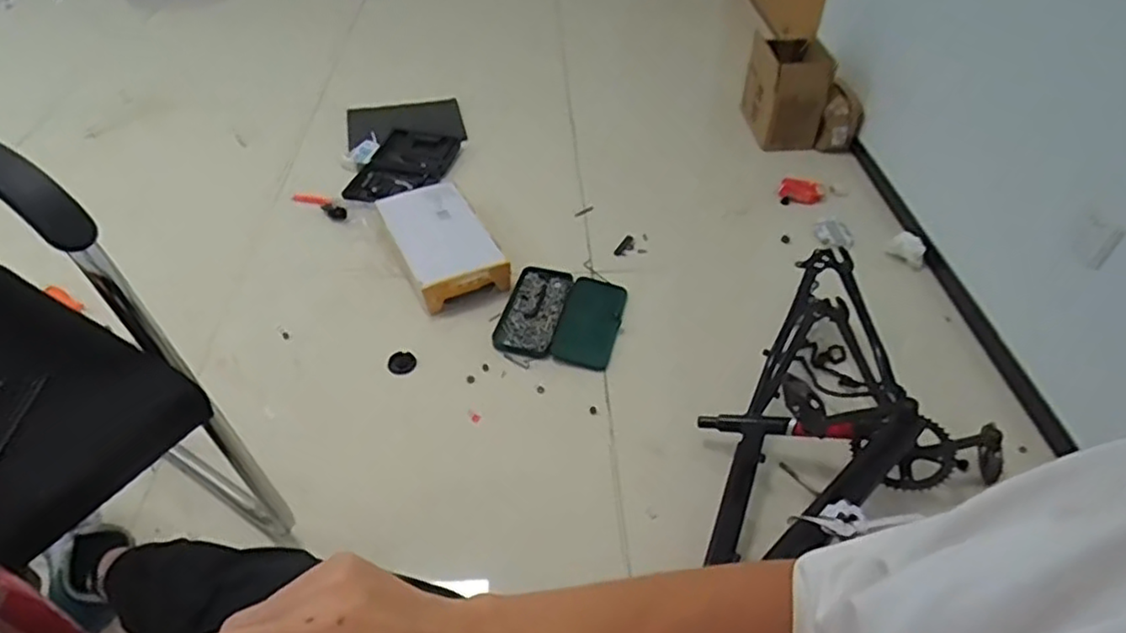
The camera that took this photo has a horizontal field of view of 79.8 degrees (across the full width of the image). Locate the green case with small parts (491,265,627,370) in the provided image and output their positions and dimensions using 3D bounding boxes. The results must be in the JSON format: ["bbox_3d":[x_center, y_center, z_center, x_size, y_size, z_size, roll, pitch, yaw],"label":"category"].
[{"bbox_3d":[-0.002,0.000,1.444,0.243,0.033,0.257,11,45,10],"label":"green case with small parts"}]

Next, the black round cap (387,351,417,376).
[{"bbox_3d":[-0.324,0.091,1.355,0.056,0.009,0.056,2,45,-2],"label":"black round cap"}]

